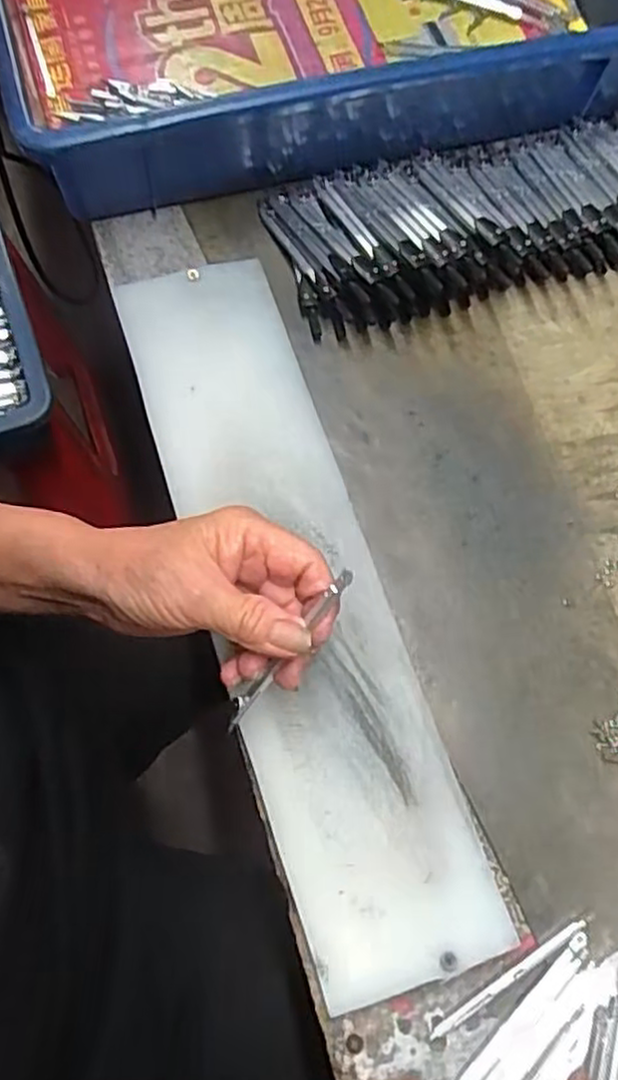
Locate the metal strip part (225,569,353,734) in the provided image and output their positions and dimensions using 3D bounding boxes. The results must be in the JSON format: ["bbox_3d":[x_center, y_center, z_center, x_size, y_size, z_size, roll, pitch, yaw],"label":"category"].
[{"bbox_3d":[-0.010,0.049,0.311,0.008,0.004,0.096,42,109,13],"label":"metal strip part"}]

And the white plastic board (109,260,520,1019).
[{"bbox_3d":[-0.012,0.020,0.376,0.088,0.010,0.395,-17,74,-9],"label":"white plastic board"}]

